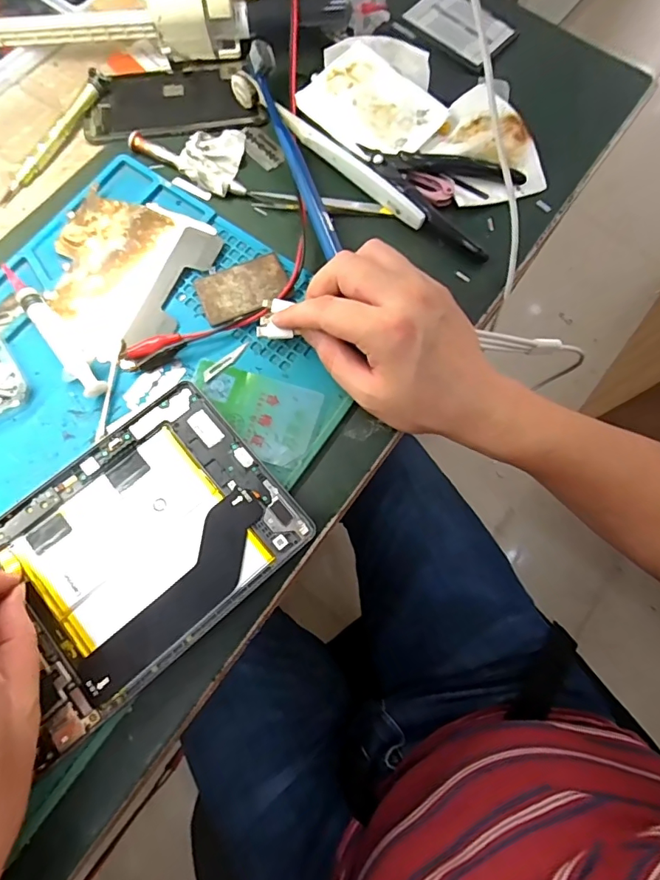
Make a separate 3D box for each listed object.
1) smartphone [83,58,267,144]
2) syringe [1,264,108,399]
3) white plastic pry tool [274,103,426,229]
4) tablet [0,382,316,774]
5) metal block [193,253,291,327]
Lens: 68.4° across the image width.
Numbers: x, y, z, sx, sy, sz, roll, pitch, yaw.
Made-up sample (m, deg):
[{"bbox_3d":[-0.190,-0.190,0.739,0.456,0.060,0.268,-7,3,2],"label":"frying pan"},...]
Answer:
[{"bbox_3d":[-0.122,-0.260,0.377,0.131,0.010,0.071,-12,75,-5],"label":"smartphone"},{"bbox_3d":[-0.181,-0.069,0.314,0.021,0.013,0.108,-41,79,-12],"label":"syringe"},{"bbox_3d":[0.015,-0.202,0.353,0.140,0.011,0.015,41,77,9],"label":"white plastic pry tool"},{"bbox_3d":[-0.112,0.062,0.280,0.171,0.004,0.125,-40,79,-12],"label":"tablet"},{"bbox_3d":[-0.058,-0.103,0.331,0.060,0.004,0.039,-23,76,-8],"label":"metal block"}]

